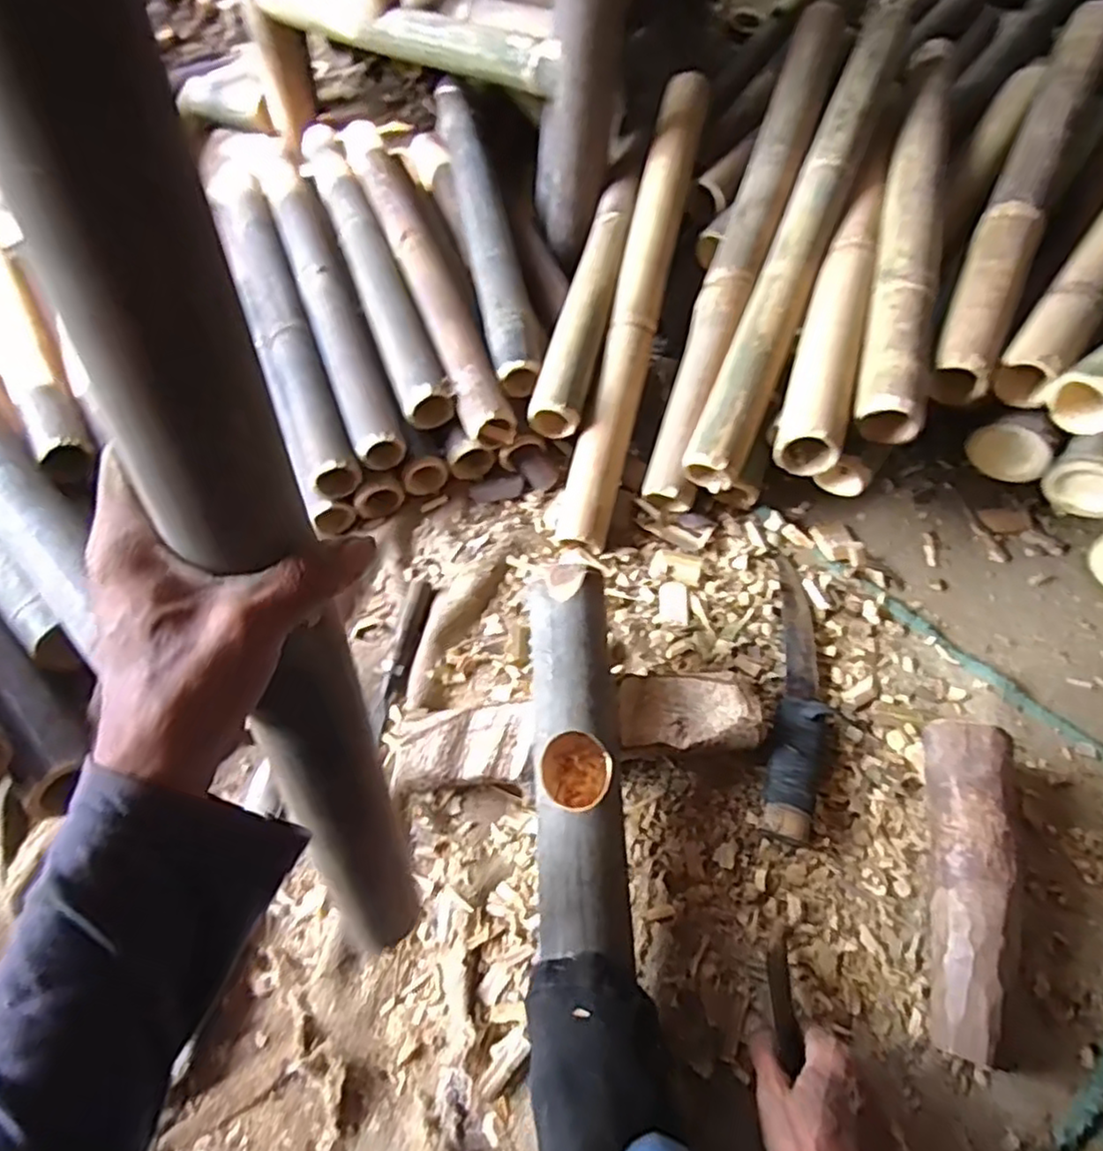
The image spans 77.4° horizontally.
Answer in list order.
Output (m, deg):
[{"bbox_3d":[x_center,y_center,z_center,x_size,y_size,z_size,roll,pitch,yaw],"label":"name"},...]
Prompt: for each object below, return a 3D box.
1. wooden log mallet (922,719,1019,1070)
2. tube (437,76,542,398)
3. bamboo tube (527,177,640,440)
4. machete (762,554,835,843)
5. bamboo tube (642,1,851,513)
[{"bbox_3d":[0.337,0.245,0.558,0.055,0.067,0.247,9,63,9],"label":"wooden log mallet"},{"bbox_3d":[-0.095,-0.497,0.957,0.067,0.061,0.639,-11,62,-2],"label":"tube"},{"bbox_3d":[0.051,-0.341,0.848,0.060,0.062,0.387,12,63,11],"label":"bamboo tube"},{"bbox_3d":[0.238,0.109,0.665,0.054,0.029,0.281,7,63,8],"label":"machete"},{"bbox_3d":[0.226,-0.383,0.802,0.066,0.051,0.647,18,81,13],"label":"bamboo tube"}]

